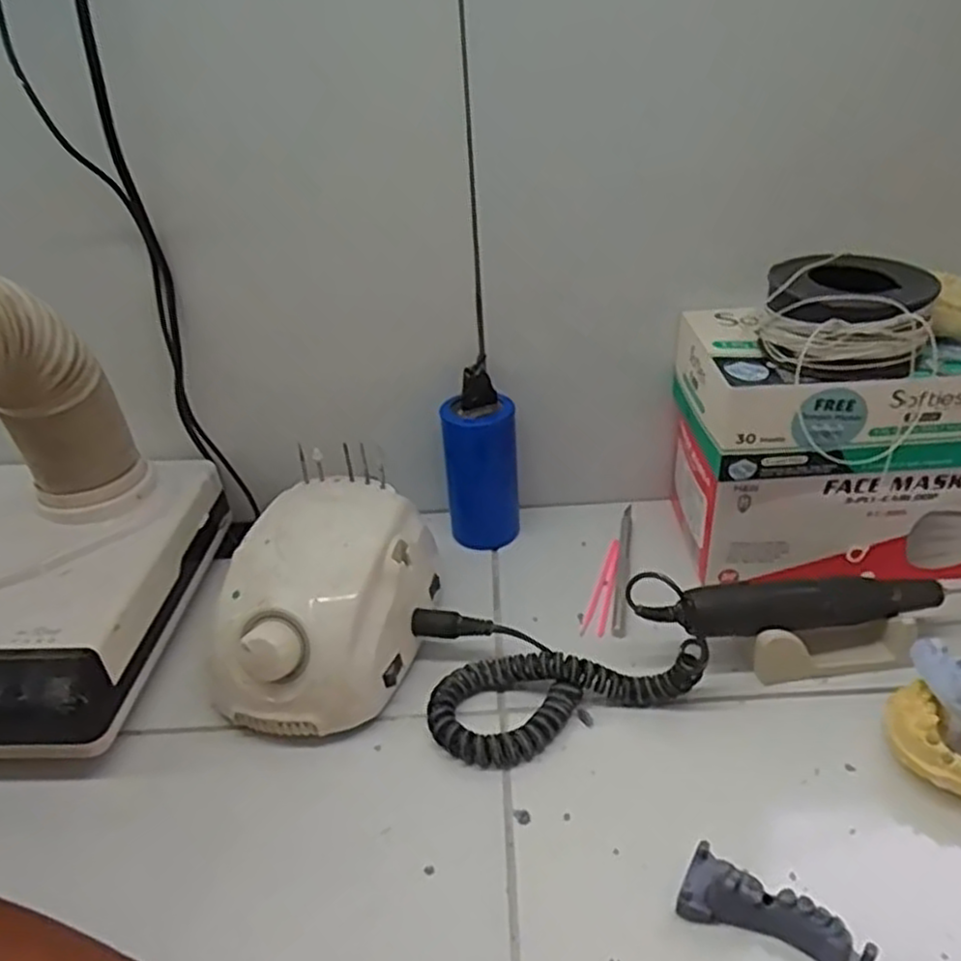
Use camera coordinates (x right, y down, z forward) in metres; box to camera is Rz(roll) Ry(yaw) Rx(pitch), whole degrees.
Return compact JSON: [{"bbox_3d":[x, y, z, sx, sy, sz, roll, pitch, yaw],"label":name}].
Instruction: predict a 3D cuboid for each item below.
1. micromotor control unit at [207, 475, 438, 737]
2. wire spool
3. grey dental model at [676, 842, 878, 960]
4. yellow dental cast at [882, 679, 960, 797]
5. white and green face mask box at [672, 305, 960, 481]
[{"bbox_3d":[-0.088,0.072,0.432,0.098,0.087,0.137,6,35,17],"label":"micromotor control unit"},{"bbox_3d":[0.194,-0.089,0.401,0.079,0.047,0.066,10,36,22],"label":"wire spool"},{"bbox_3d":[0.116,0.174,0.296,0.071,0.025,0.023,19,41,32],"label":"grey dental model"},{"bbox_3d":[0.226,0.127,0.351,0.071,0.033,0.045,22,42,35],"label":"yellow dental cast"},{"bbox_3d":[0.230,-0.059,0.448,0.215,0.061,0.108,-4,34,1],"label":"white and green face mask box"}]

